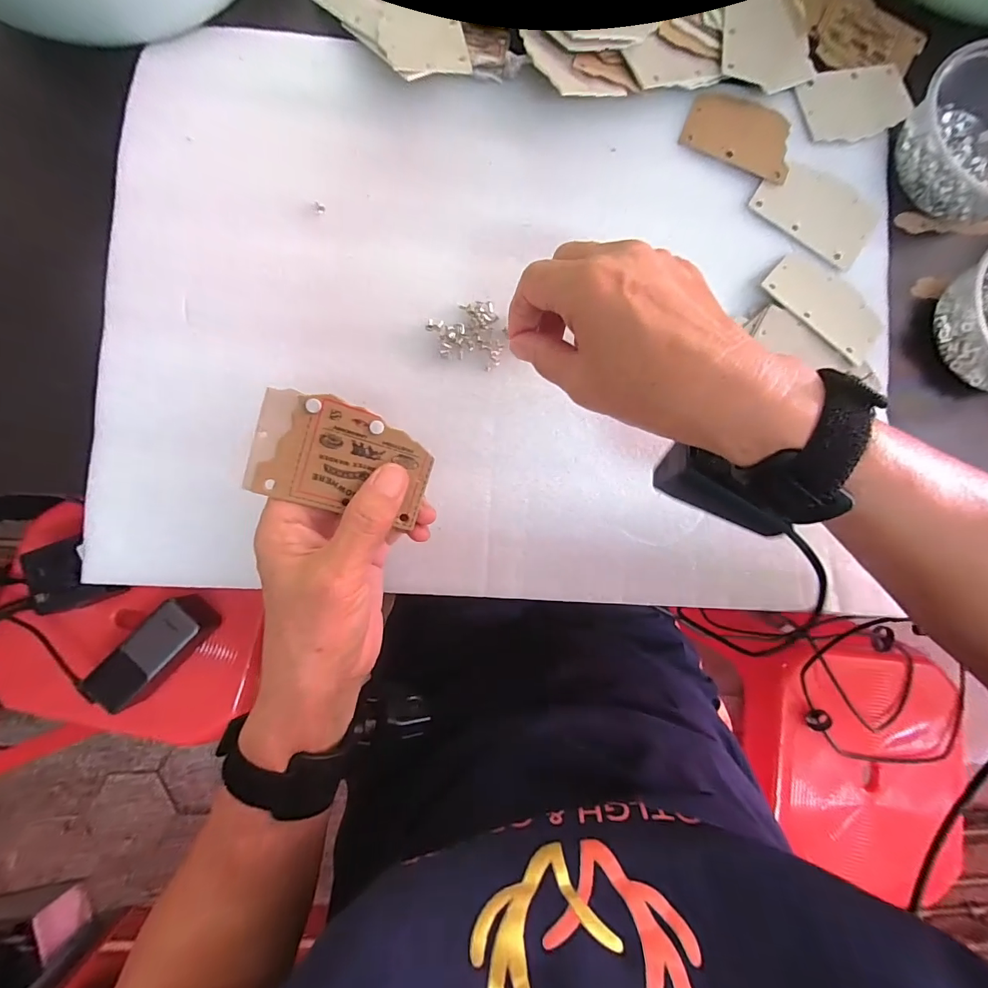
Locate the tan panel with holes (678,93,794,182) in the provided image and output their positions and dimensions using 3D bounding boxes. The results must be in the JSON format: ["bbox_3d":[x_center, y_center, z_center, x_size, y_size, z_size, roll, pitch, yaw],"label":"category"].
[{"bbox_3d":[0.175,-0.256,0.314,0.076,0.004,0.052,21,86,0],"label":"tan panel with holes"}]

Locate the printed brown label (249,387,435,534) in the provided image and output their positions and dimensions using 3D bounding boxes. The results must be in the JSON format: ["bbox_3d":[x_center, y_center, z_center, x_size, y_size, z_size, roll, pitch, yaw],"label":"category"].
[{"bbox_3d":[-0.074,-0.018,0.221,0.083,0.004,0.052,14,100,-17],"label":"printed brown label"}]

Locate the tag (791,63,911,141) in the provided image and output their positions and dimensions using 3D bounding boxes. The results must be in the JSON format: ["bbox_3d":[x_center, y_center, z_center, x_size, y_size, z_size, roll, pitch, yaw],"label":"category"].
[{"bbox_3d":[0.266,-0.284,0.323,0.089,0.004,0.051,-18,87,-8],"label":"tag"}]

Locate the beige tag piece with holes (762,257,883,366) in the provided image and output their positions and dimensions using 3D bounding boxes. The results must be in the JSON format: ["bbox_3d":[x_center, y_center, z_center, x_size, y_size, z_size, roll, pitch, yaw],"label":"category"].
[{"bbox_3d":[0.228,-0.130,0.305,0.084,0.005,0.050,42,72,2],"label":"beige tag piece with holes"}]

